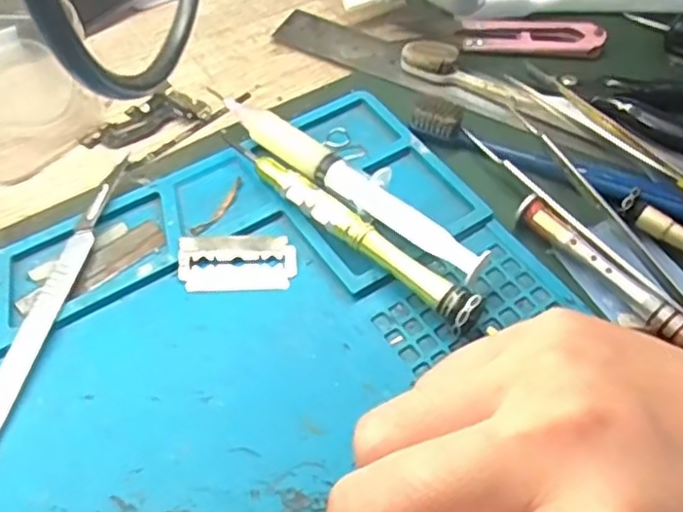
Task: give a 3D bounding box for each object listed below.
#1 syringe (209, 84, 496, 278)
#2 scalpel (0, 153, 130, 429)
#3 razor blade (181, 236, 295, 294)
[{"bbox_3d":[0.000,-0.030,0.273,0.132,0.018,0.016,38,61,22],"label":"syringe"},{"bbox_3d":[-0.103,0.018,0.239,0.009,0.010,0.130,12,54,5],"label":"scalpel"},{"bbox_3d":[-0.038,0.003,0.256,0.042,0.005,0.022,-2,54,-5],"label":"razor blade"}]

